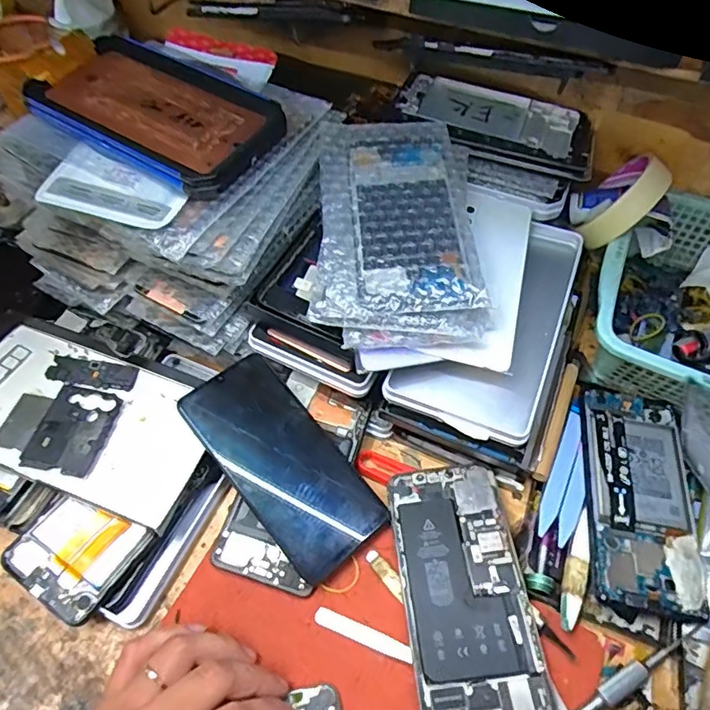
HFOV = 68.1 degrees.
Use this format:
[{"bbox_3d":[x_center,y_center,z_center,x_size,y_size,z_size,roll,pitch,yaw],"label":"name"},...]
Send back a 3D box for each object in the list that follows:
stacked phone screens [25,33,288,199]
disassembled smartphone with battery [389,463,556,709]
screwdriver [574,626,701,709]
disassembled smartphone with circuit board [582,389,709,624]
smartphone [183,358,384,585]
[{"bbox_3d":[-0.135,-0.172,0.368,0.158,0.020,0.097,28,61,9],"label":"stacked phone screens"},{"bbox_3d":[0.069,0.146,0.334,0.075,0.013,0.154,-5,57,-4],"label":"disassembled smartphone with battery"},{"bbox_3d":[0.155,0.196,0.309,0.123,0.013,0.013,-24,61,-15],"label":"screwdriver"},{"bbox_3d":[0.200,0.096,0.368,0.070,0.008,0.154,8,58,5],"label":"disassembled smartphone with circuit board"},{"bbox_3d":[-0.050,0.073,0.364,0.072,0.010,0.154,-35,78,-27],"label":"smartphone"}]

